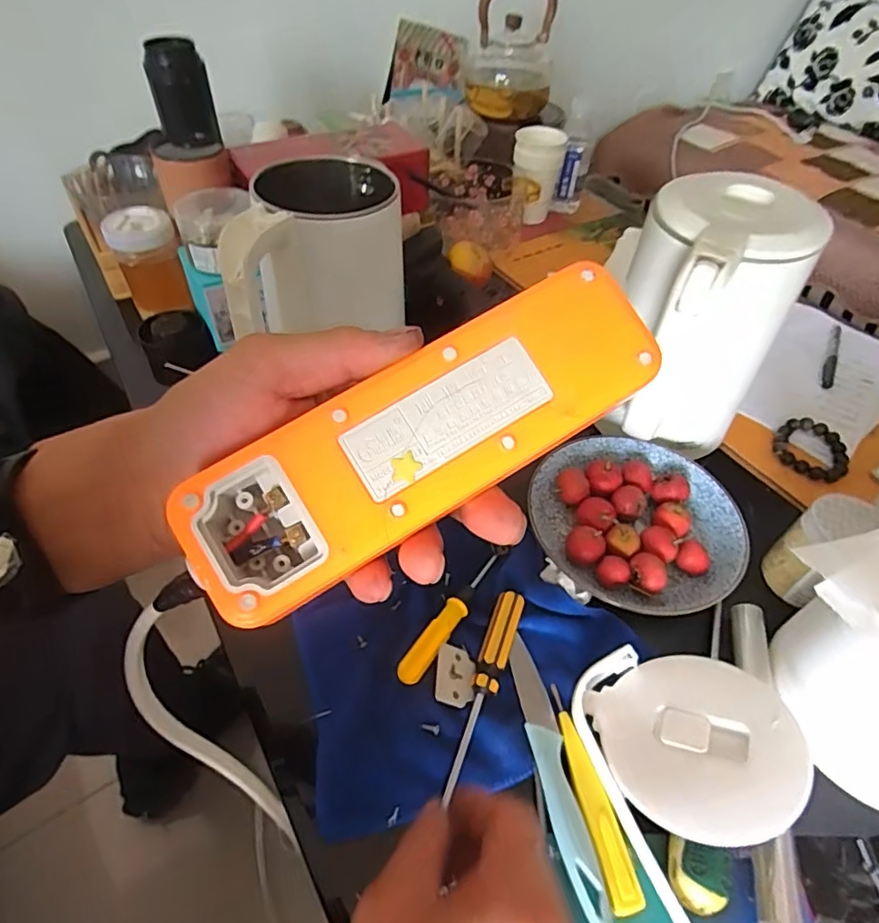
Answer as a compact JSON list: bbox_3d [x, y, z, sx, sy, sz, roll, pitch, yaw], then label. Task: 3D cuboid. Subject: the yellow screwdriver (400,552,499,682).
[{"bbox_3d":[0.010,0.115,0.426,0.017,0.012,0.127,29,54,20],"label":"yellow screwdriver"}]

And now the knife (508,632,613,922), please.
[{"bbox_3d":[0.074,0.198,0.362,0.021,0.010,0.172,-6,50,-8],"label":"knife"}]

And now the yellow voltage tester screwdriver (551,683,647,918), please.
[{"bbox_3d":[0.095,0.211,0.360,0.021,0.013,0.126,-8,50,-10],"label":"yellow voltage tester screwdriver"}]

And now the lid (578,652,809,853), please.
[{"bbox_3d":[0.164,0.176,0.354,0.113,0.007,0.115,-13,35,9],"label":"lid"}]

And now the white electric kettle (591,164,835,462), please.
[{"bbox_3d":[0.218,-0.109,0.487,0.127,0.207,0.162,29,54,20],"label":"white electric kettle"}]

